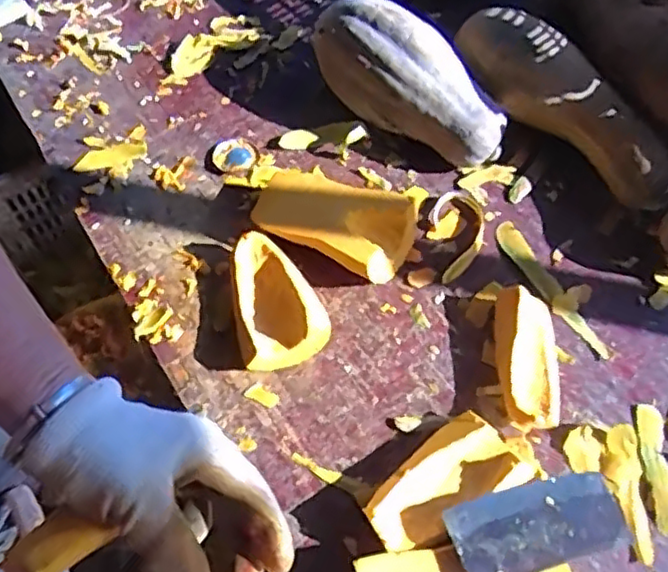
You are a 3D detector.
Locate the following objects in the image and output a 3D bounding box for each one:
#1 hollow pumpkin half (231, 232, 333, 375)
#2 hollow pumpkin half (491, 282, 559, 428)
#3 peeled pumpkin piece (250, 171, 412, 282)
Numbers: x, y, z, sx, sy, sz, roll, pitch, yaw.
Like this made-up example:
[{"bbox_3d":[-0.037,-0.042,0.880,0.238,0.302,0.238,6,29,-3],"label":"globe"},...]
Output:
[{"bbox_3d":[-0.078,0.012,0.820,0.098,0.063,0.166,-16,60,-10],"label":"hollow pumpkin half"},{"bbox_3d":[0.225,0.086,0.783,0.072,0.056,0.171,7,59,4],"label":"hollow pumpkin half"},{"bbox_3d":[-0.010,-0.087,0.880,0.224,0.073,0.117,28,62,15],"label":"peeled pumpkin piece"}]

